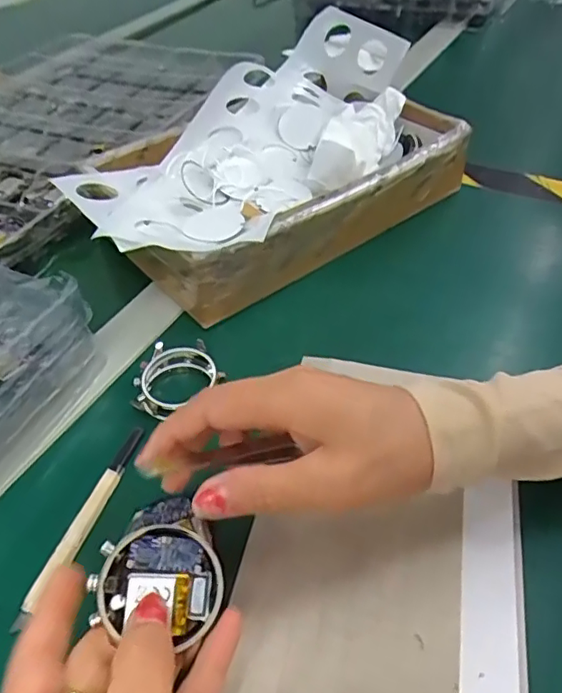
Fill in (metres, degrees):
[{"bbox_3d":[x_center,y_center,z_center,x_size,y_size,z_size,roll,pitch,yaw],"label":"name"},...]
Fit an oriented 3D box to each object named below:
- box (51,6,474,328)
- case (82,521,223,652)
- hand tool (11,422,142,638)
[{"bbox_3d":[-0.004,-0.148,0.455,0.326,0.079,0.200,-35,54,-27],"label":"box"},{"bbox_3d":[-0.046,0.089,0.217,0.046,0.012,0.039,12,72,-11],"label":"case"},{"bbox_3d":[-0.100,0.089,0.292,0.011,0.011,0.113,10,47,14],"label":"hand tool"}]

